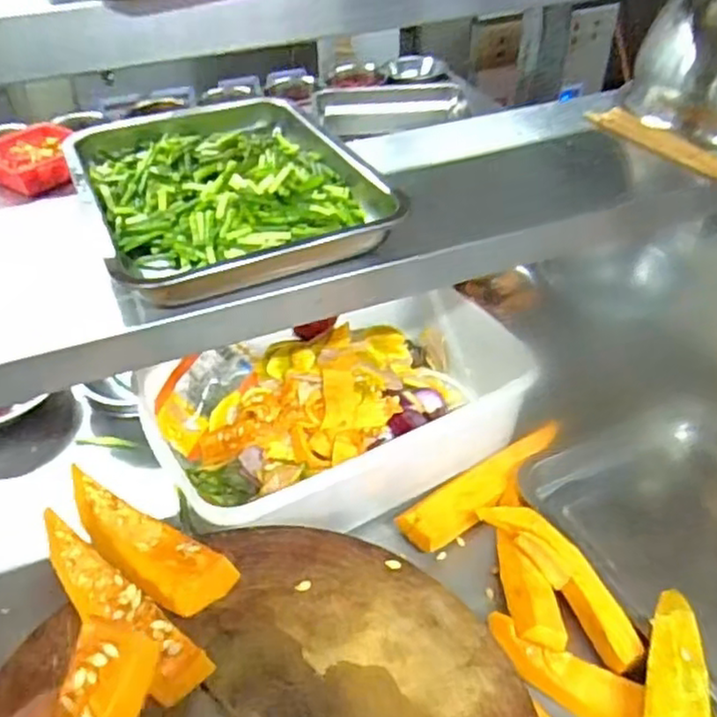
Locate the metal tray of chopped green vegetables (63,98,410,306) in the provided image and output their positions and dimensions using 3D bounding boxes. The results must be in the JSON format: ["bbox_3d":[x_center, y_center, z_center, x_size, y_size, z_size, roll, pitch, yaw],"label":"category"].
[{"bbox_3d":[-0.138,-0.179,0.691,0.254,0.053,0.334,-19,43,-19],"label":"metal tray of chopped green vegetables"}]

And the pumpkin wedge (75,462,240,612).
[{"bbox_3d":[-0.177,0.148,0.555,0.171,0.033,0.048,22,46,25],"label":"pumpkin wedge"}]

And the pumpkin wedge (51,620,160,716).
[{"bbox_3d":[-0.136,0.186,0.359,0.038,0.023,0.093,11,70,15],"label":"pumpkin wedge"}]

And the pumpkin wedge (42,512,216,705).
[{"bbox_3d":[-0.177,0.178,0.510,0.175,0.033,0.040,29,49,31],"label":"pumpkin wedge"}]

